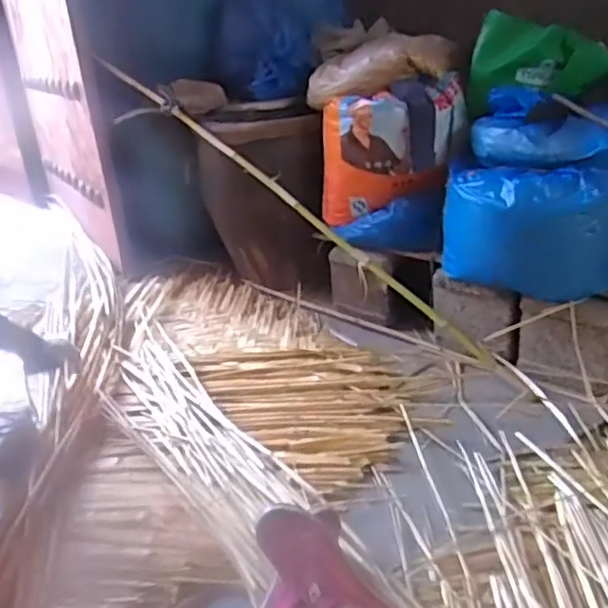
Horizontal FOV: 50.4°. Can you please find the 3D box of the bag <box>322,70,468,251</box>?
[{"bbox_3d":[0.204,-0.331,1.564,0.352,0.371,0.161,16,30,37],"label":"bag"}]

